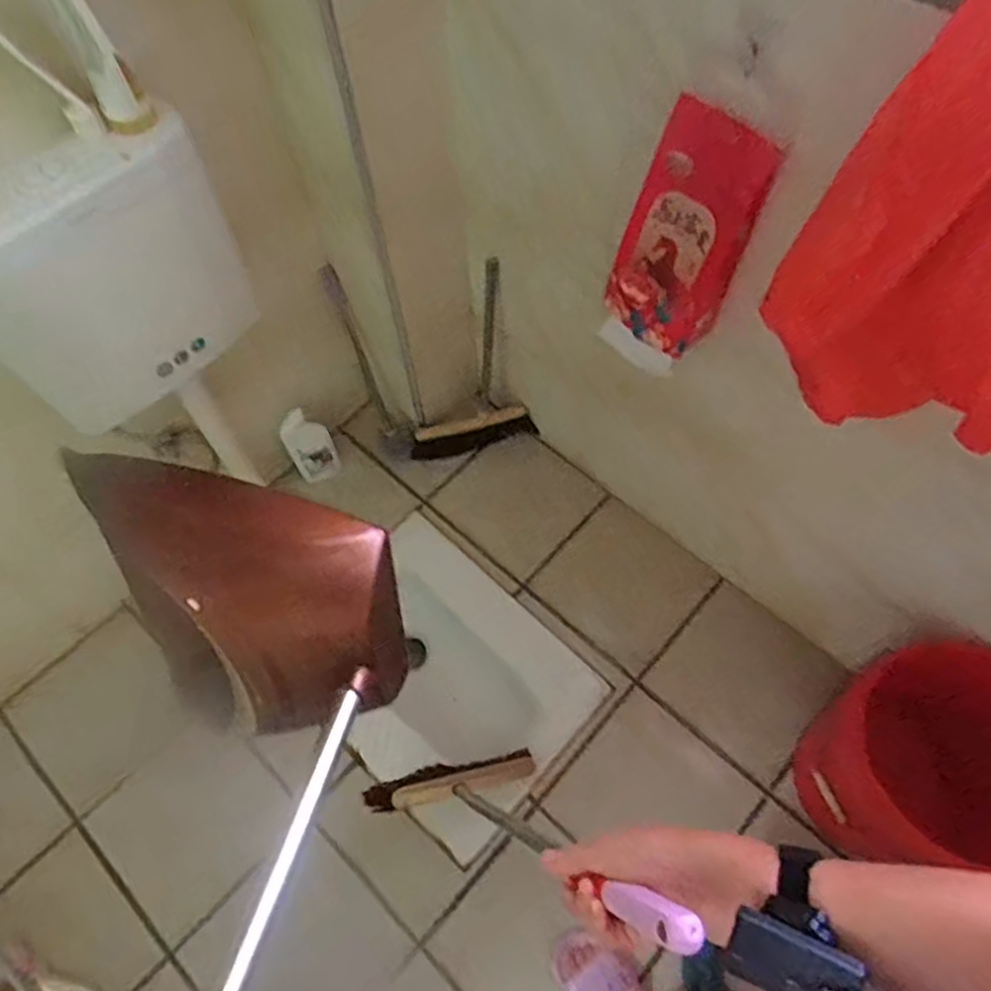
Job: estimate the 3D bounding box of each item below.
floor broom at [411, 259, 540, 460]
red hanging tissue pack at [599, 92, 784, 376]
[{"bbox_3d":[-0.060,-0.248,1.417,0.280,0.426,0.120,-10,62,-5],"label":"floor broom"},{"bbox_3d":[0.233,-0.305,0.902,0.091,0.330,0.139,-41,69,-20],"label":"red hanging tissue pack"}]

